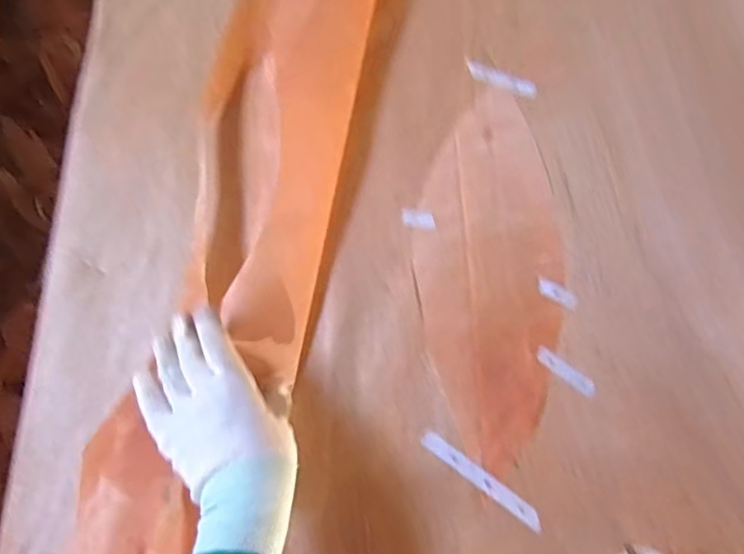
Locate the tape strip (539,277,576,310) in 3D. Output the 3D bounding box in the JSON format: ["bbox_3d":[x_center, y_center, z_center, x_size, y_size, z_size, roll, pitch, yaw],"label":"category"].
[{"bbox_3d":[0.168,0.014,0.520,0.038,0.004,0.017,29,72,8],"label":"tape strip"}]

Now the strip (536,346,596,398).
[{"bbox_3d":[0.168,0.082,0.498,0.059,0.004,0.014,35,73,10],"label":"strip"}]

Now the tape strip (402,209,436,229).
[{"bbox_3d":[0.044,-0.054,0.538,0.032,0.004,0.016,9,70,1],"label":"tape strip"}]

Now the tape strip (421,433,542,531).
[{"bbox_3d":[0.090,0.164,0.465,0.112,0.004,0.015,36,73,10],"label":"tape strip"}]

